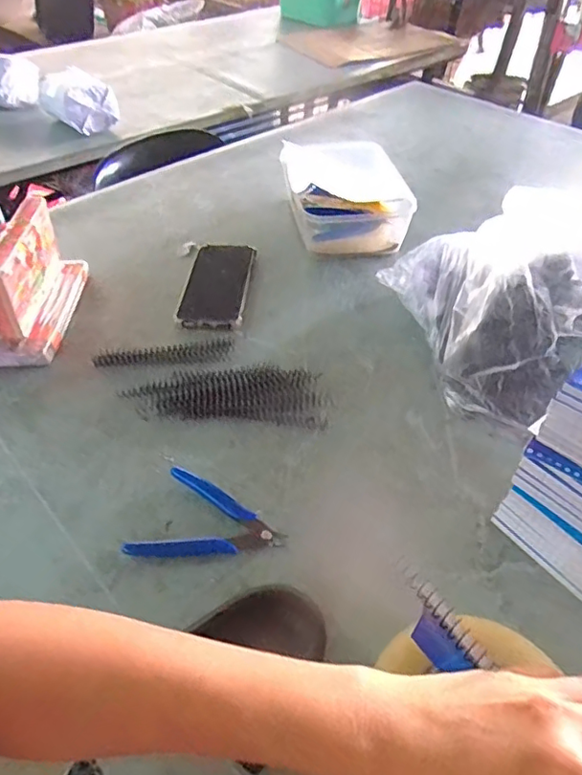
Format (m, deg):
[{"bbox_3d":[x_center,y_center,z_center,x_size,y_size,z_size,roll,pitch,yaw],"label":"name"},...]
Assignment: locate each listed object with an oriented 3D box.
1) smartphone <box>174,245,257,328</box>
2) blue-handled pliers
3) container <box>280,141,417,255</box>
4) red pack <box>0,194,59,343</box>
[{"bbox_3d":[-0.094,-0.136,0.721,0.081,0.013,0.183,3,44,2],"label":"smartphone"},{"bbox_3d":[-0.067,0.117,0.466,0.114,0.011,0.081,15,46,14],"label":"blue-handled pliers"},{"bbox_3d":[0.078,-0.289,0.833,0.171,0.078,0.222,-6,45,-7],"label":"container"},{"bbox_3d":[-0.306,-0.137,0.648,0.031,0.107,0.153,-1,44,-2],"label":"red pack"}]

